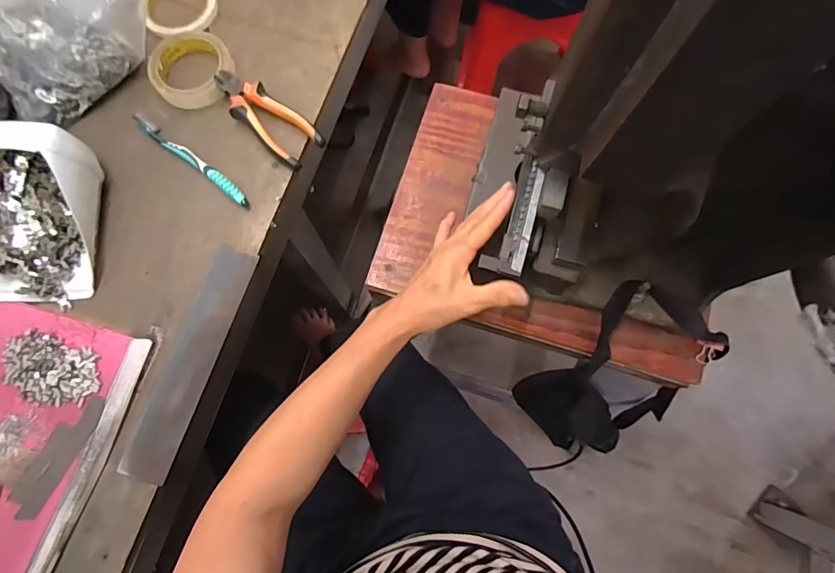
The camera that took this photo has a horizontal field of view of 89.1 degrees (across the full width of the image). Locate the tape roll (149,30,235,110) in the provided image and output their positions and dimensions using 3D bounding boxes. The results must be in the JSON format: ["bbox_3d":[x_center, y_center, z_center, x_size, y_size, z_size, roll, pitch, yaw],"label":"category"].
[{"bbox_3d":[-0.282,-0.277,0.530,0.096,0.025,0.103,0,75,0],"label":"tape roll"}]

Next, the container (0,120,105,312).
[{"bbox_3d":[-0.428,-0.077,0.444,0.153,0.087,0.180,3,75,0],"label":"container"}]

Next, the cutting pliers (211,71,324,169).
[{"bbox_3d":[-0.183,-0.207,0.511,0.147,0.028,0.057,42,79,10],"label":"cutting pliers"}]

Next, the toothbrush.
[{"bbox_3d":[-0.269,-0.151,0.504,0.179,0.015,0.016,37,78,9],"label":"toothbrush"}]

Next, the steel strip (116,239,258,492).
[{"bbox_3d":[-0.238,0.075,0.446,0.049,0.011,0.245,17,78,4],"label":"steel strip"}]

